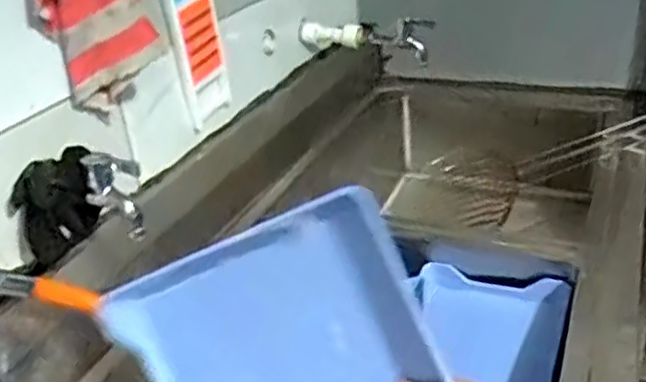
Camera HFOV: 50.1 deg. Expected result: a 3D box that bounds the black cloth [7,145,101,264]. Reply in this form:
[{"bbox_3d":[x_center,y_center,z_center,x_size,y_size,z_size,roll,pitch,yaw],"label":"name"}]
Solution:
[{"bbox_3d":[-0.271,0.014,0.705,0.083,0.092,0.042,-20,31,-26],"label":"black cloth"}]

